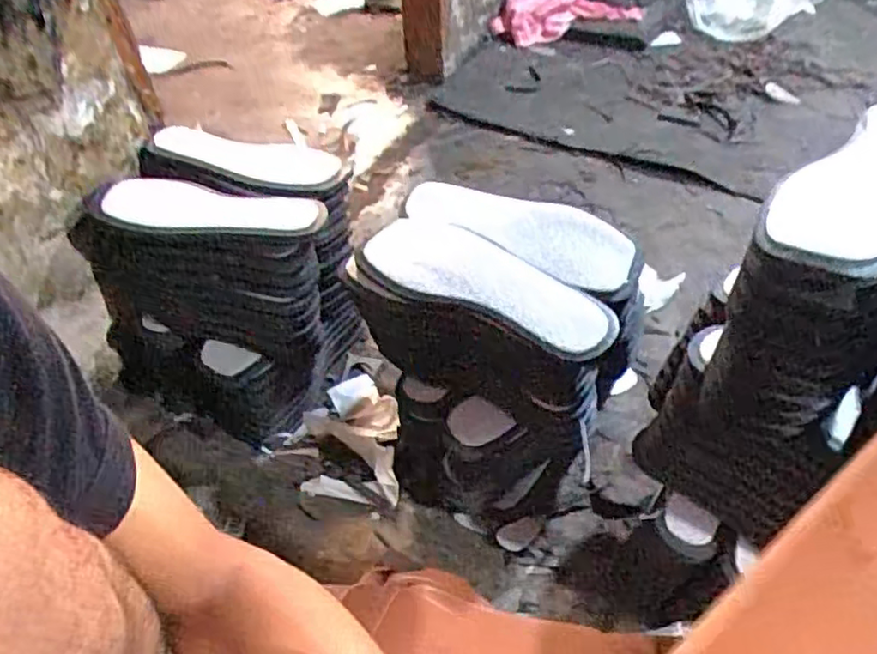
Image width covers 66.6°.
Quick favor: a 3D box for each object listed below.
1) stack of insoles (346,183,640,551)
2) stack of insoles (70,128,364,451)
[{"bbox_3d":[0.052,0.051,0.725,0.253,0.315,0.186,20,50,22],"label":"stack of insoles"},{"bbox_3d":[-0.246,-0.044,0.826,0.281,0.304,0.218,15,49,18],"label":"stack of insoles"}]

